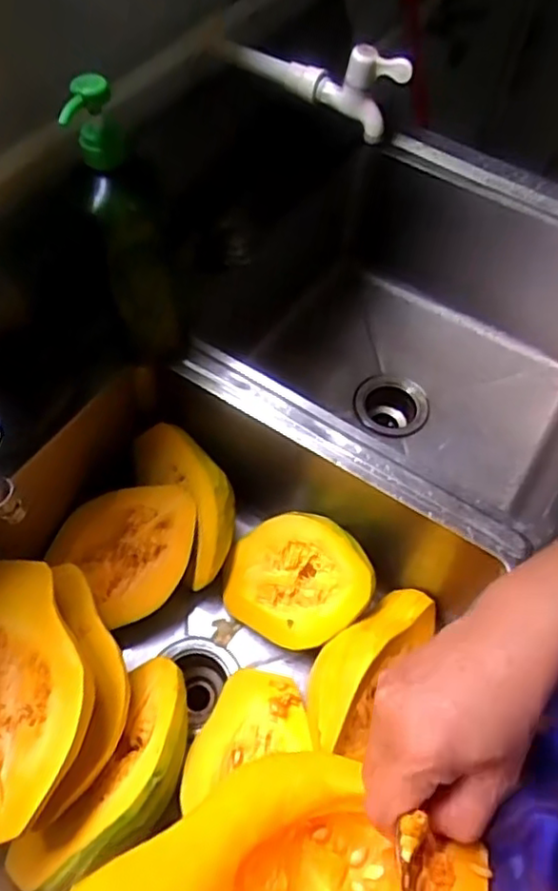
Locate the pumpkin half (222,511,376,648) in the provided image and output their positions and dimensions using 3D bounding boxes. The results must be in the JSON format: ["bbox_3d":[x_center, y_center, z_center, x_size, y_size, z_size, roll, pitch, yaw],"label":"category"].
[{"bbox_3d":[0.028,0.160,0.771,0.162,0.170,0.063,38,18,26],"label":"pumpkin half"}]

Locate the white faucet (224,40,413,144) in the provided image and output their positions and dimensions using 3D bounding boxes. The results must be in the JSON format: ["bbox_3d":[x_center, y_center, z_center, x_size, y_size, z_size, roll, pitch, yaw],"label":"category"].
[{"bbox_3d":[0.033,-0.377,0.647,0.197,0.082,0.029,32,61,15],"label":"white faucet"}]

